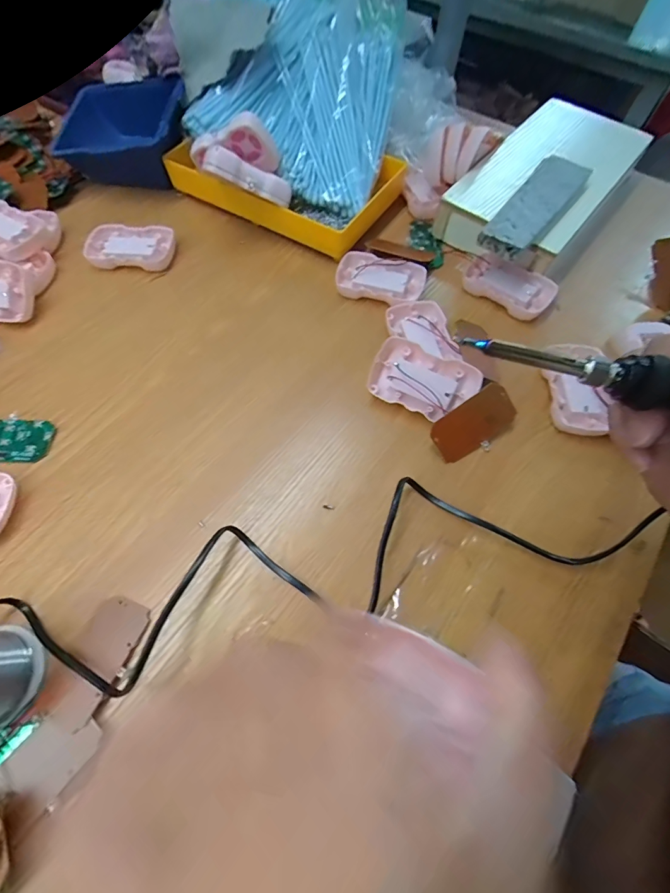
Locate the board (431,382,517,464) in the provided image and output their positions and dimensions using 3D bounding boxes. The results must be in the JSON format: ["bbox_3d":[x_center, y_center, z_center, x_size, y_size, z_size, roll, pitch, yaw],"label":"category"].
[{"bbox_3d":[0.115,-0.019,0.315,0.071,0.004,0.039,-36,103,-1],"label":"board"}]

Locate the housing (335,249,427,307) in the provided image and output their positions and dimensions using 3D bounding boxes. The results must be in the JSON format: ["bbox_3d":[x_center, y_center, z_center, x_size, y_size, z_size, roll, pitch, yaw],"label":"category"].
[{"bbox_3d":[0.046,-0.171,0.392,0.087,0.017,0.056,21,66,9],"label":"housing"}]

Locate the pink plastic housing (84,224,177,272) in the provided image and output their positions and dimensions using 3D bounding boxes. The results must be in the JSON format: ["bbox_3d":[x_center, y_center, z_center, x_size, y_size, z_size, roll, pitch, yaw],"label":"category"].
[{"bbox_3d":[-0.219,-0.214,0.410,0.089,0.014,0.055,1,65,0],"label":"pink plastic housing"}]

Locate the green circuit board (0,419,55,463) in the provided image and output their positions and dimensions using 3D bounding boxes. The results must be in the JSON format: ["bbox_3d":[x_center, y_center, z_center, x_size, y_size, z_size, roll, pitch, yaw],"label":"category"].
[{"bbox_3d":[-0.276,-0.005,0.318,0.074,0.005,0.037,2,65,0],"label":"green circuit board"}]

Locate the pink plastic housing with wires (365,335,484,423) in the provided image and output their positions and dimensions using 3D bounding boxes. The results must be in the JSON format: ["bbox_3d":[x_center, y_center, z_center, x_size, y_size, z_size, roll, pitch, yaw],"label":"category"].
[{"bbox_3d":[0.074,-0.055,0.328,0.086,0.022,0.052,30,97,17],"label":"pink plastic housing with wires"}]

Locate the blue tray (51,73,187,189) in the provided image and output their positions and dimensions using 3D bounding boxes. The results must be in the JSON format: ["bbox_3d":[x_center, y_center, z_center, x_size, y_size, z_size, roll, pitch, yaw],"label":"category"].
[{"bbox_3d":[-0.245,-0.371,0.457,0.139,0.064,0.121,-1,65,-2],"label":"blue tray"}]

